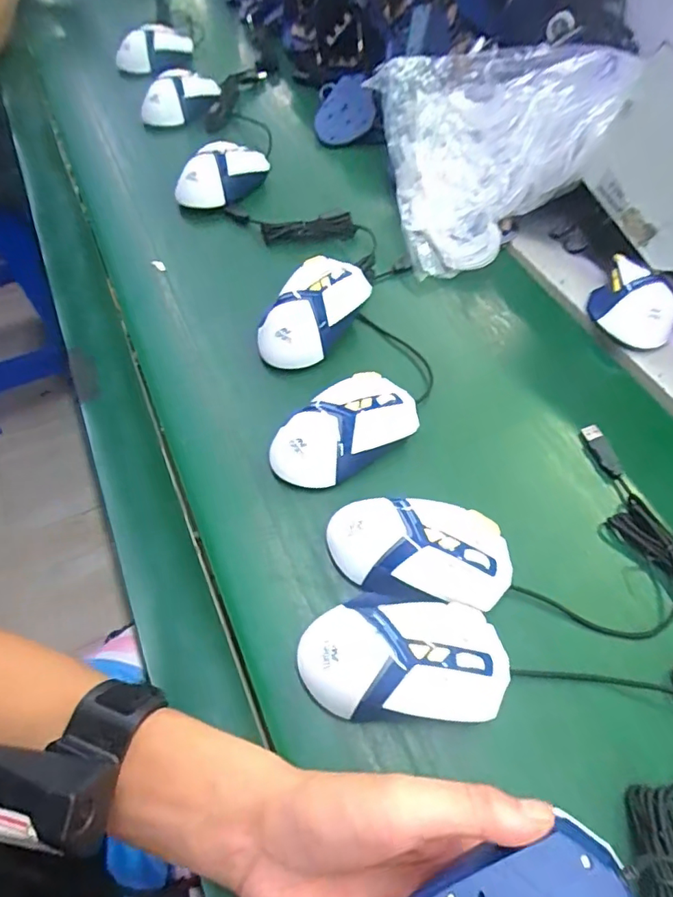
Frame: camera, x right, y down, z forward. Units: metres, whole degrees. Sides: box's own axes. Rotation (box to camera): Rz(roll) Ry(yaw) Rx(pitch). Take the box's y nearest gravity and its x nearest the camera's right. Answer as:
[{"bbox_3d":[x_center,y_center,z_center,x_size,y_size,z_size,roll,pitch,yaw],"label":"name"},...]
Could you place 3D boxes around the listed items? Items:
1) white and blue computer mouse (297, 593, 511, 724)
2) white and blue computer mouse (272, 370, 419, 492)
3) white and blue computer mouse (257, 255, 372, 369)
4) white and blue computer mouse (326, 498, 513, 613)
[{"bbox_3d":[0.040,0.123,0.307,0.120,0.040,0.069,5,56,0],"label":"white and blue computer mouse"},{"bbox_3d":[0.007,-0.015,0.396,0.123,0.041,0.063,-29,62,-21],"label":"white and blue computer mouse"},{"bbox_3d":[-0.017,-0.123,0.462,0.061,0.046,0.116,30,61,16],"label":"white and blue computer mouse"},{"bbox_3d":[0.055,0.071,0.344,0.119,0.041,0.065,10,56,4],"label":"white and blue computer mouse"}]

